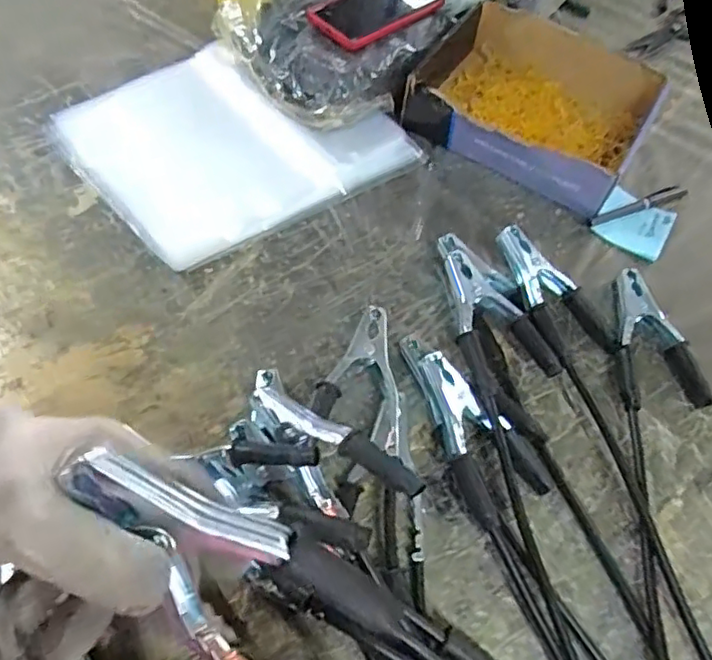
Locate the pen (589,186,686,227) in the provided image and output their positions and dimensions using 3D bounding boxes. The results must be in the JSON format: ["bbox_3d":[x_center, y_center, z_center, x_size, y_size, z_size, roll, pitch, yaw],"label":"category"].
[{"bbox_3d":[0.317,-0.138,0.680,0.133,0.009,0.016,-23,66,-15],"label":"pen"}]

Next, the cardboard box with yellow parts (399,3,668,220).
[{"bbox_3d":[0.206,-0.274,0.719,0.259,0.063,0.222,28,64,11],"label":"cardboard box with yellow parts"}]

